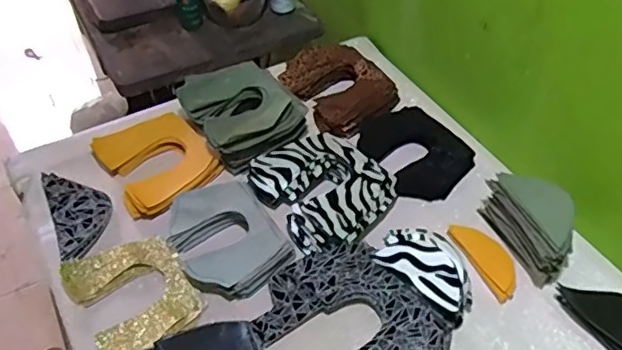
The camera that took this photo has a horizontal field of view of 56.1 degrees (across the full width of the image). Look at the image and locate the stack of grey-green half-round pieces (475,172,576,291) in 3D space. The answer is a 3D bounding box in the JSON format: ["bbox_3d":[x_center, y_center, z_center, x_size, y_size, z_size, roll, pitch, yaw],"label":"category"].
[{"bbox_3d":[0.266,0.052,0.700,0.058,0.082,0.131,-17,49,-14],"label":"stack of grey-green half-round pieces"}]

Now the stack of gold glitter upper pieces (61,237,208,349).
[{"bbox_3d":[-0.208,0.137,0.684,0.123,0.010,0.159,-28,53,-24],"label":"stack of gold glitter upper pieces"}]

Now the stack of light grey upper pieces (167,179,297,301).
[{"bbox_3d":[-0.108,0.073,0.719,0.123,0.031,0.166,-28,53,-23],"label":"stack of light grey upper pieces"}]

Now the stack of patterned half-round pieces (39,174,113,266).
[{"bbox_3d":[-0.301,0.047,0.765,0.072,0.017,0.148,-19,50,-17],"label":"stack of patterned half-round pieces"}]

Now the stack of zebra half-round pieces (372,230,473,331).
[{"bbox_3d":[0.136,0.110,0.669,0.065,0.050,0.118,-34,55,-27],"label":"stack of zebra half-round pieces"}]

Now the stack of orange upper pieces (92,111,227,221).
[{"bbox_3d":[-0.213,-0.020,0.819,0.137,0.022,0.165,-28,53,-23],"label":"stack of orange upper pieces"}]

